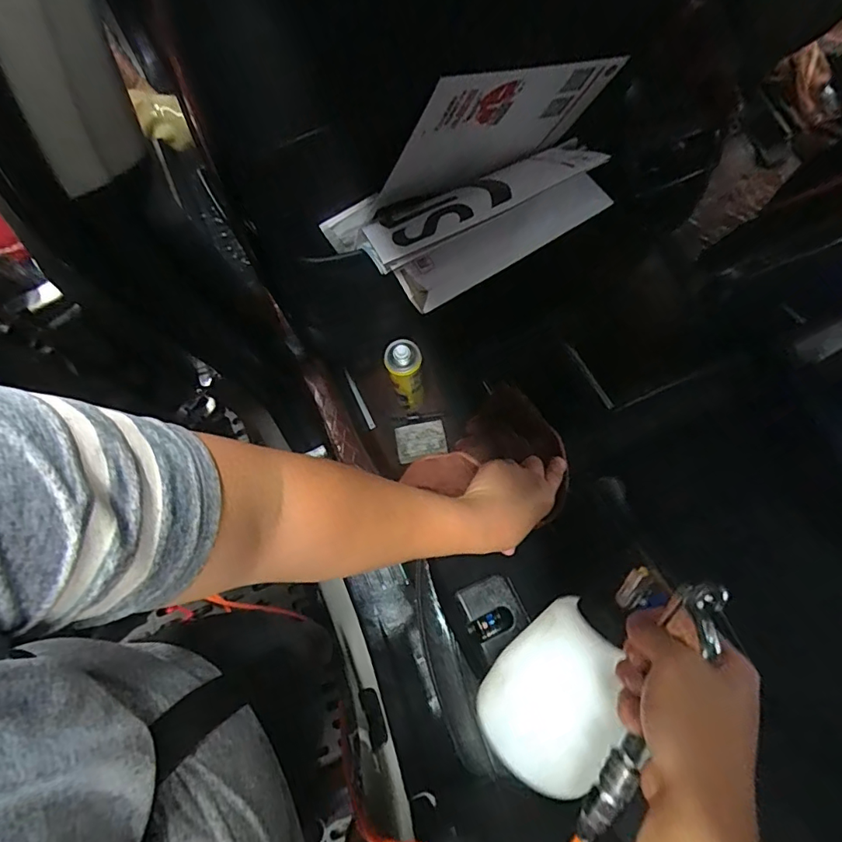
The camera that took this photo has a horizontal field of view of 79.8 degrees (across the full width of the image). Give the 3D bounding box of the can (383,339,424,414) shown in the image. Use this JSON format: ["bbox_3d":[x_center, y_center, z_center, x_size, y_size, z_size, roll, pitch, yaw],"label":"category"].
[{"bbox_3d":[-0.028,-0.081,0.959,0.061,0.222,0.058,0,74,1],"label":"can"}]

